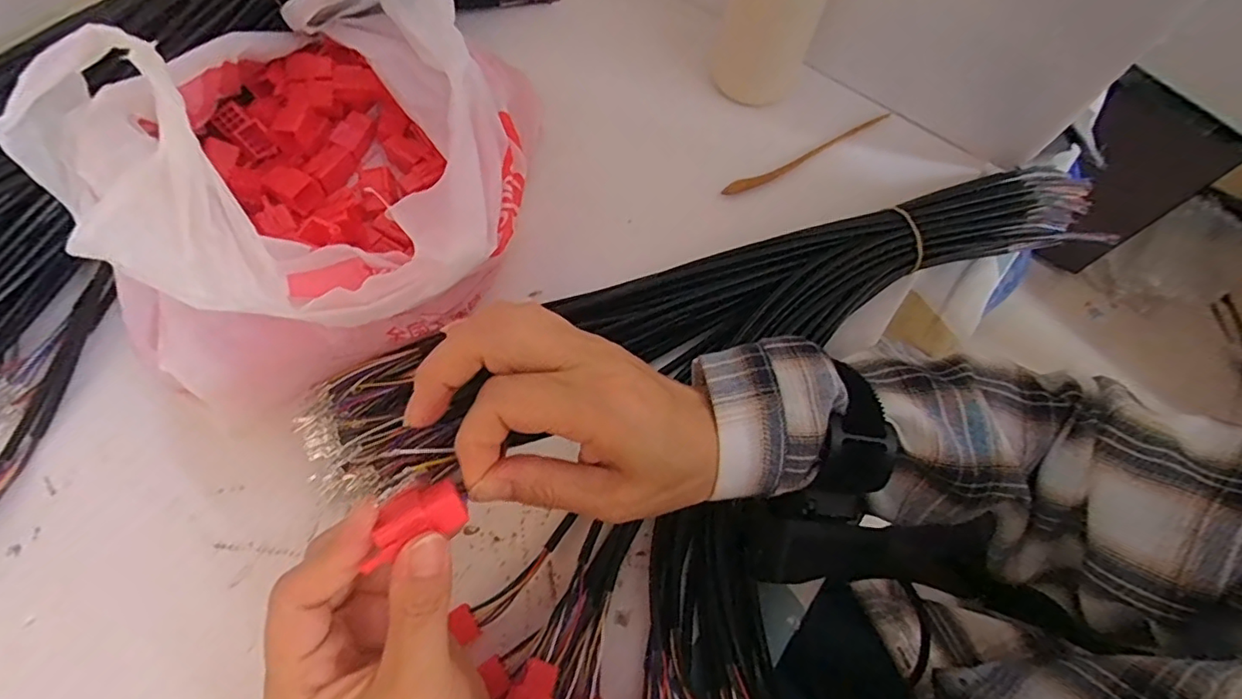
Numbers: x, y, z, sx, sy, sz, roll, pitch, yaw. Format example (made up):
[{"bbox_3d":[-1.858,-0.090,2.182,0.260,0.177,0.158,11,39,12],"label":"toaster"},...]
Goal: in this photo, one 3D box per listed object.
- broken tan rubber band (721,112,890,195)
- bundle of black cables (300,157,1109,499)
[{"bbox_3d":[0.136,-0.140,0.414,0.150,0.007,0.010,-28,70,-14],"label":"broken tan rubber band"},{"bbox_3d":[0.070,-0.030,0.349,0.498,0.031,0.074,-19,68,-9],"label":"bundle of black cables"}]

